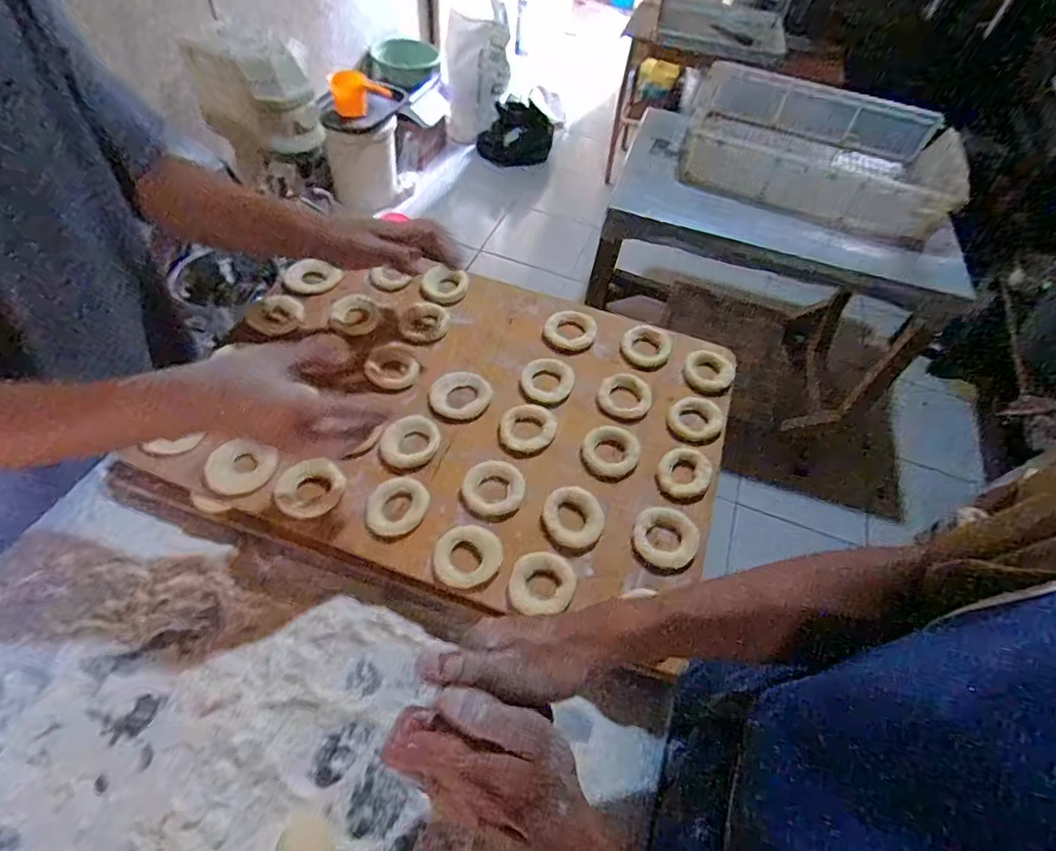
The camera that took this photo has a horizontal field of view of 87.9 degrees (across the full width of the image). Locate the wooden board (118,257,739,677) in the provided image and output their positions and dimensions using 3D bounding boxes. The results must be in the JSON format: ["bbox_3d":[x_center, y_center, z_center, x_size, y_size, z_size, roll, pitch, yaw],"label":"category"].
[{"bbox_3d":[-0.070,-0.031,0.615,0.560,0.028,0.403,21,54,9],"label":"wooden board"}]

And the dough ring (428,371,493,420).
[{"bbox_3d":[-0.077,-0.038,0.626,0.069,0.011,0.067,3,53,-4],"label":"dough ring"}]

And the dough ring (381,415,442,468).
[{"bbox_3d":[-0.122,0.015,0.575,0.064,0.014,0.051,-28,61,-24],"label":"dough ring"}]

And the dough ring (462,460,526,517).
[{"bbox_3d":[-0.033,0.064,0.551,0.061,0.017,0.057,3,53,-4],"label":"dough ring"}]

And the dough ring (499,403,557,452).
[{"bbox_3d":[0.001,0.001,0.598,0.059,0.009,0.057,2,56,-3],"label":"dough ring"}]

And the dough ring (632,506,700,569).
[{"bbox_3d":[0.132,0.109,0.528,0.059,0.015,0.057,3,53,-4],"label":"dough ring"}]

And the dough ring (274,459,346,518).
[{"bbox_3d":[-0.214,0.063,0.541,0.065,0.019,0.058,16,53,5],"label":"dough ring"}]

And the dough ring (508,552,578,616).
[{"bbox_3d":[0.014,0.141,0.492,0.060,0.010,0.055,3,53,-4],"label":"dough ring"}]

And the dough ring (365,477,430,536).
[{"bbox_3d":[-0.127,0.078,0.533,0.063,0.008,0.052,-25,60,-23],"label":"dough ring"}]

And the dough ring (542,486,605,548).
[{"bbox_3d":[0.043,0.091,0.534,0.056,0.020,0.059,3,53,-4],"label":"dough ring"}]

